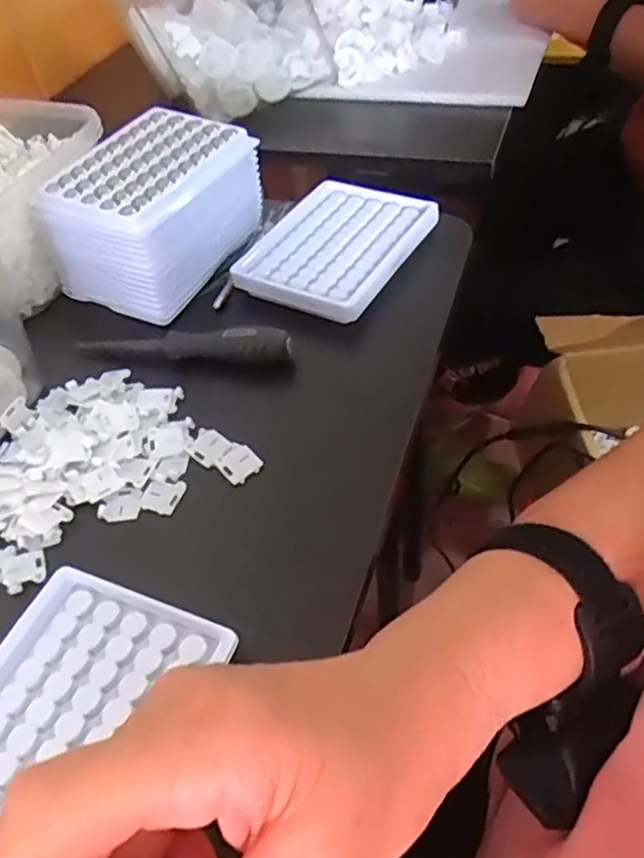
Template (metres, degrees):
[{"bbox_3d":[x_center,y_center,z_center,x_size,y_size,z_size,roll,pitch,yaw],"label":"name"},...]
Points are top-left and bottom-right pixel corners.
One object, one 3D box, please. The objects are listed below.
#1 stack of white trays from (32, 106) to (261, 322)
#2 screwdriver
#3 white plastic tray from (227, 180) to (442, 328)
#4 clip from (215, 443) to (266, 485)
[{"bbox_3d":[-0.116,-0.153,0.457,0.102,0.075,0.125,16,53,20],"label":"stack of white trays"},{"bbox_3d":[-0.092,-0.053,0.414,0.143,0.019,0.018,4,50,10],"label":"screwdriver"},{"bbox_3d":[0.012,-0.131,0.465,0.097,0.013,0.127,21,55,23],"label":"white plastic tray"},{"bbox_3d":[-0.046,0.018,0.359,0.021,0.005,0.021,35,61,31],"label":"clip"}]

